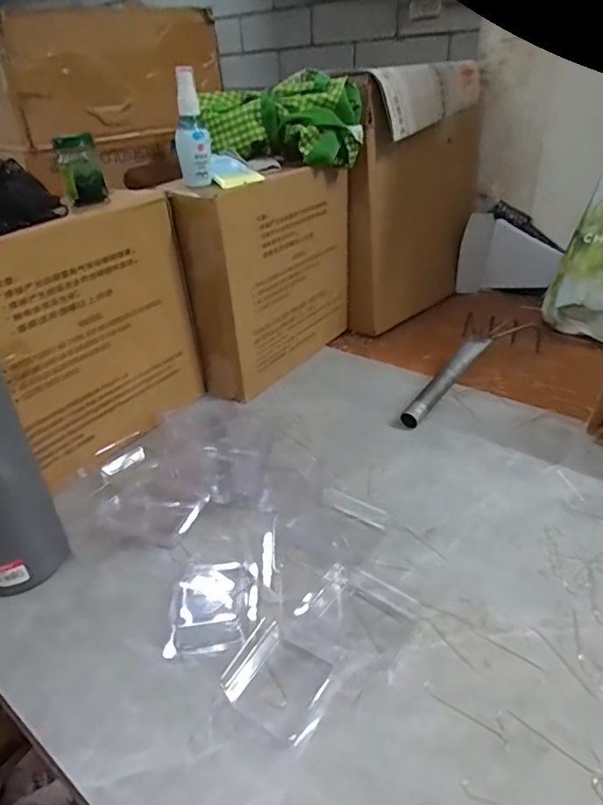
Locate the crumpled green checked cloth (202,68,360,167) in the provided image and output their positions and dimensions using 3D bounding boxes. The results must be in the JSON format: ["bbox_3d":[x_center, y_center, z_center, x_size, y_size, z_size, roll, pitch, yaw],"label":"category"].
[{"bbox_3d":[-0.024,-0.372,0.715,0.206,0.093,0.095,4,33,13],"label":"crumpled green checked cloth"}]

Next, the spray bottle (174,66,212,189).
[{"bbox_3d":[-0.126,-0.310,0.615,0.039,0.114,0.035,-9,32,-8],"label":"spray bottle"}]

